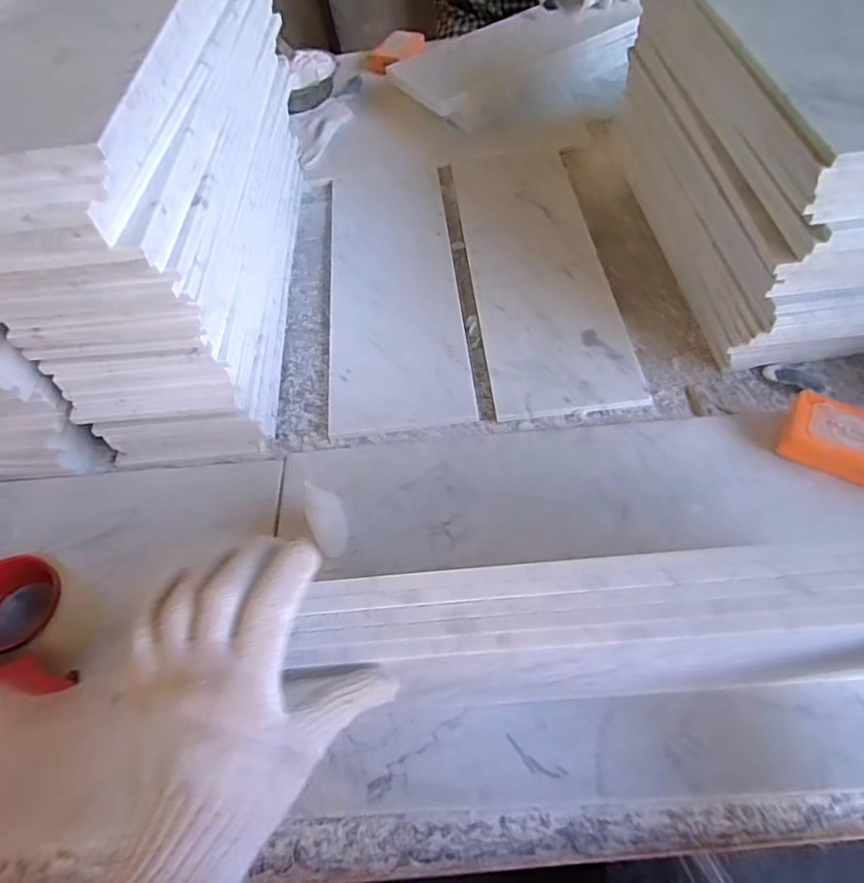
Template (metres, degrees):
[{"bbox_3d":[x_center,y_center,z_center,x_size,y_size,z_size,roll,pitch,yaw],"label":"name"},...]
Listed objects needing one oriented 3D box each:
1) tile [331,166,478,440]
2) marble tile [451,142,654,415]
[{"bbox_3d":[-0.049,-0.204,0.717,0.152,0.013,0.454,-9,56,3],"label":"tile"},{"bbox_3d":[0.124,-0.222,0.704,0.154,0.012,0.461,-8,56,4],"label":"marble tile"}]

